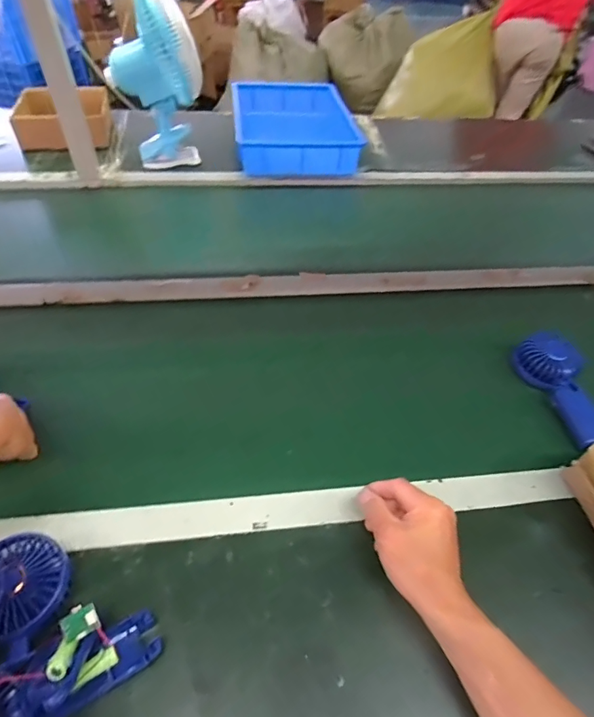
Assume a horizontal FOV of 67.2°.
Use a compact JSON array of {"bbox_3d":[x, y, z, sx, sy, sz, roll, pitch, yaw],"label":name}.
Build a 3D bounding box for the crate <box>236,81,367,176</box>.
[{"bbox_3d":[-0.011,-0.587,1.128,0.278,0.083,0.409,-3,47,-7],"label":"crate"}]

